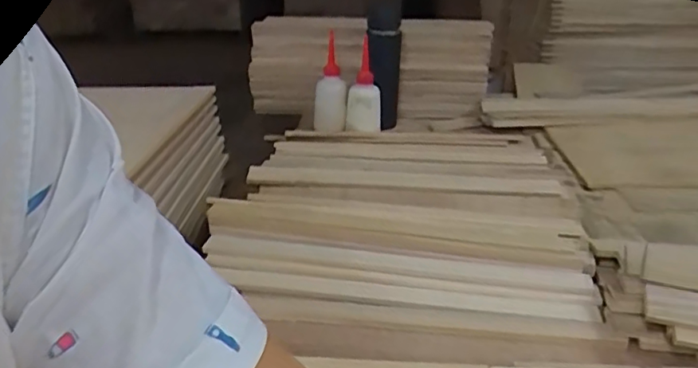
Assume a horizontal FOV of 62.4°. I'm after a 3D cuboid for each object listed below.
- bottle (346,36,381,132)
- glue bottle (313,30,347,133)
[{"bbox_3d":[0.026,-0.177,1.034,0.063,0.167,0.060,2,-8,5],"label":"bottle"},{"bbox_3d":[-0.036,-0.181,1.081,0.064,0.175,0.051,1,-5,4],"label":"glue bottle"}]

